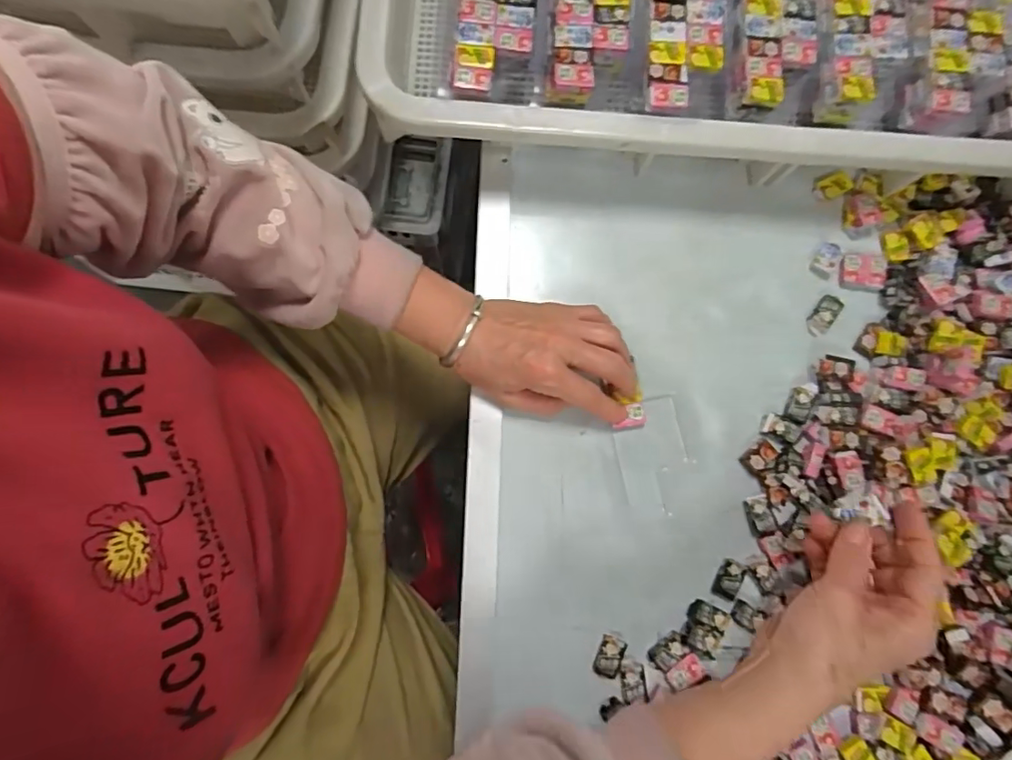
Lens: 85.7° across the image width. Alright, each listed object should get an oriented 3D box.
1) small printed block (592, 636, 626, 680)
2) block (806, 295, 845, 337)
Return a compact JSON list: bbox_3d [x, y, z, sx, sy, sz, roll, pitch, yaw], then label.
[{"bbox_3d":[0.073,0.194,0.382,0.018,0.004,0.027,21,80,3],"label":"small printed block"},{"bbox_3d":[0.251,-0.051,0.430,0.018,0.008,0.034,34,81,5],"label":"block"}]

